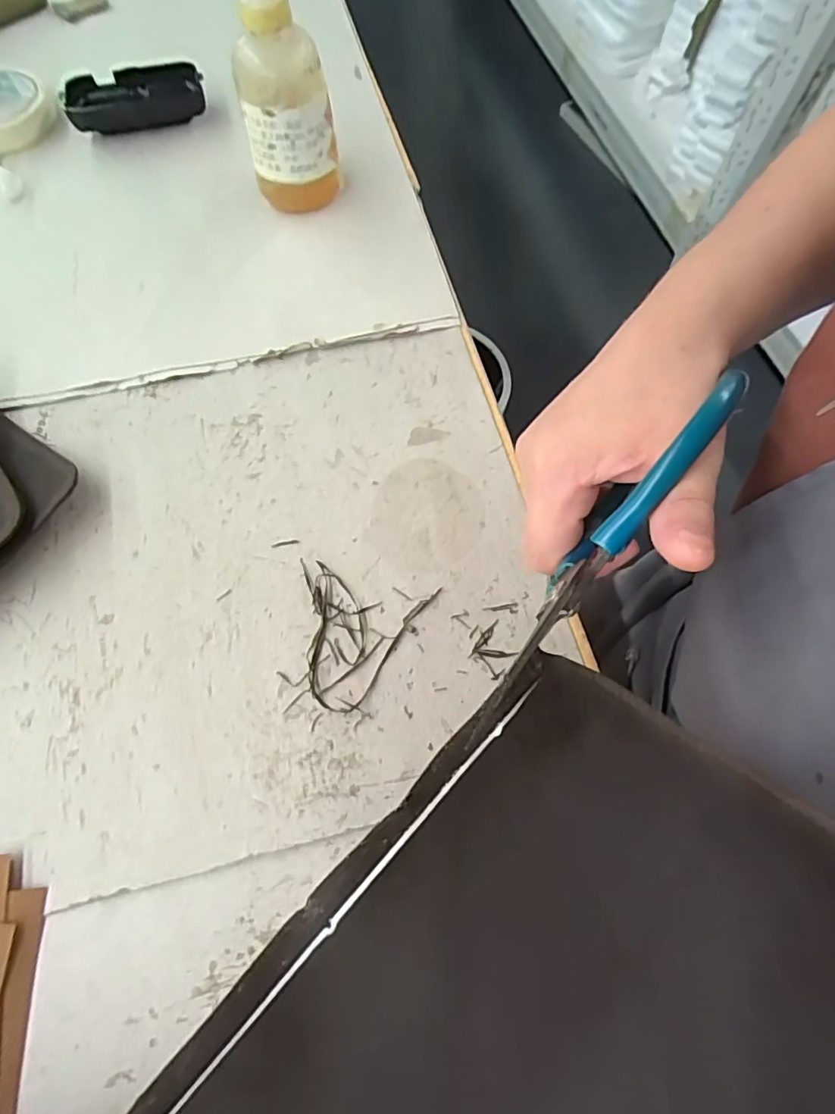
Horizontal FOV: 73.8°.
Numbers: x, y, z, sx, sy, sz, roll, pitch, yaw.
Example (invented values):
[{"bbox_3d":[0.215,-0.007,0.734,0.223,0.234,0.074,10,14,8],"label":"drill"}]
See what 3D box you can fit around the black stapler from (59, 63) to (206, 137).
[{"bbox_3d":[-0.233,-0.380,0.459,0.107,0.020,0.050,-16,68,-7],"label":"black stapler"}]

